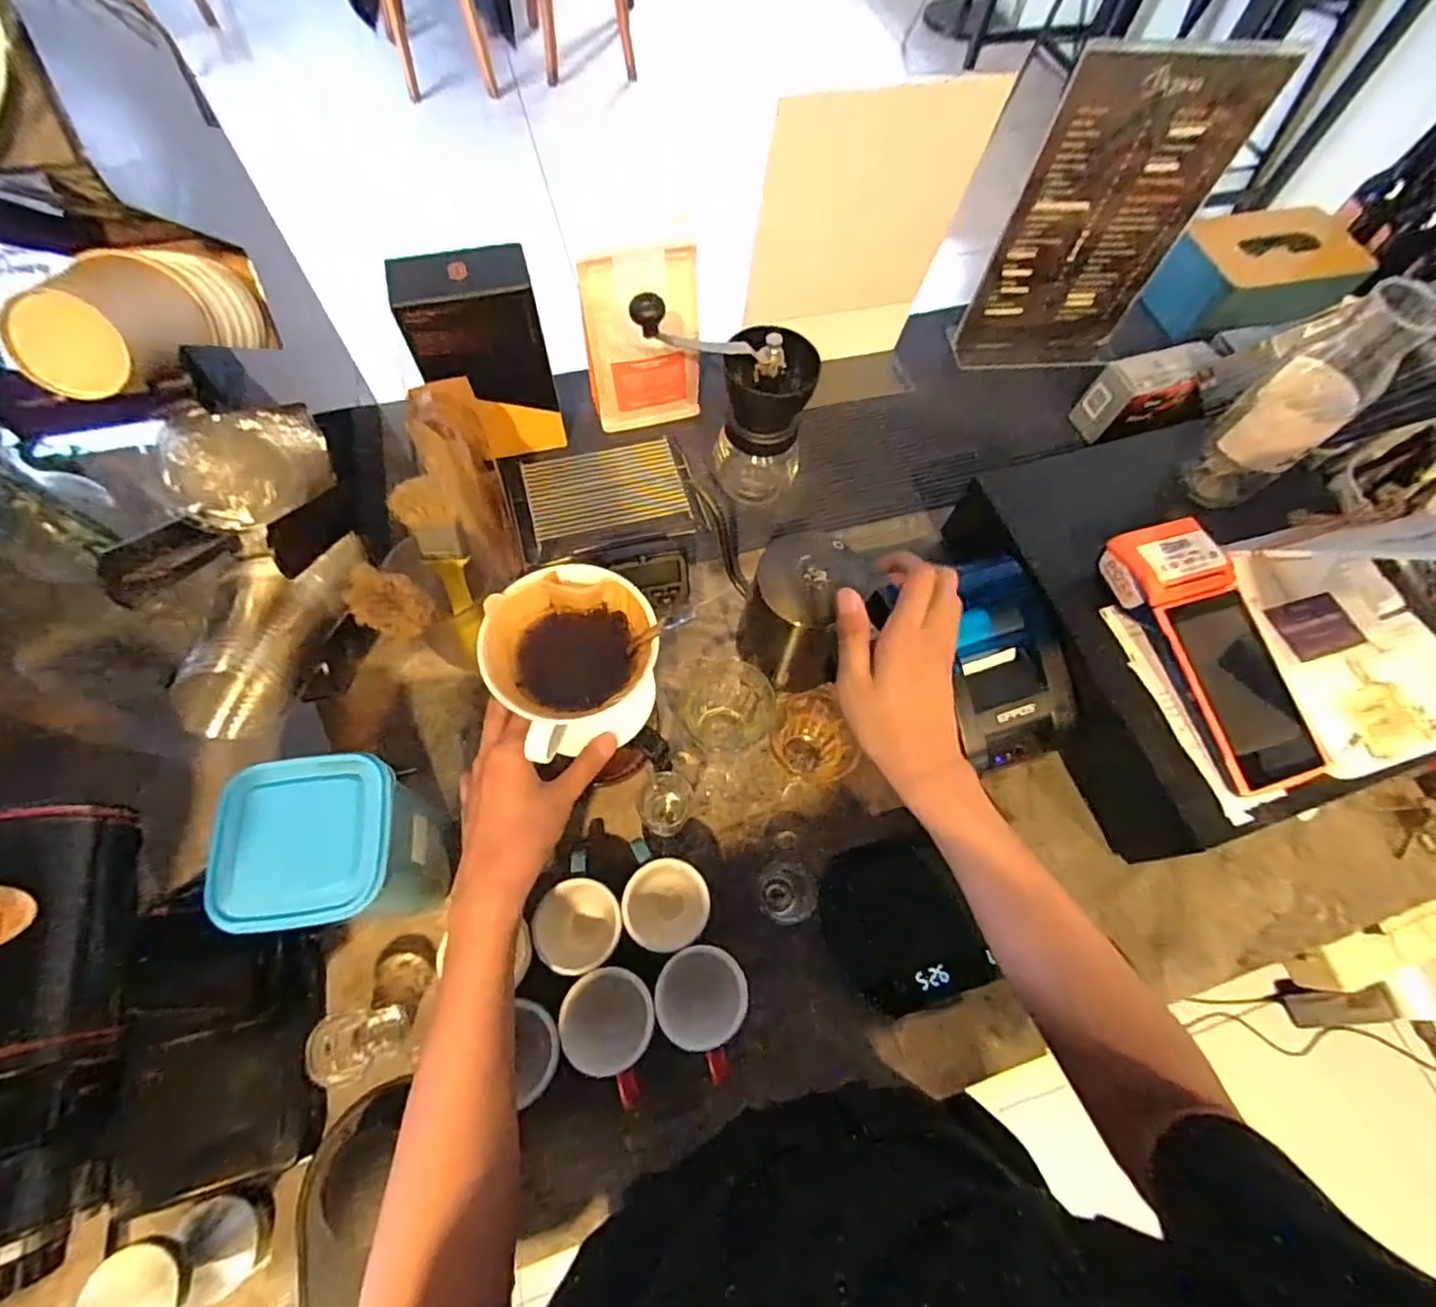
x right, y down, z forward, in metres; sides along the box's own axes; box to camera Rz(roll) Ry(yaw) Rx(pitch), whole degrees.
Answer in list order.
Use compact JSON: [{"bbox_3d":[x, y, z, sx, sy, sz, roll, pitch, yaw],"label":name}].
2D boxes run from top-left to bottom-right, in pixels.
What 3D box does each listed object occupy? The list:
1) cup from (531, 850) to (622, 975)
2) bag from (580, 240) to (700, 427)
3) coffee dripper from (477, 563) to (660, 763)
[{"bbox_3d":[-0.103,0.205,0.488,0.065,0.050,0.075,30,67,10],"label":"cup"},{"bbox_3d":[-0.076,-0.322,0.662,0.117,0.171,0.052,-16,67,-11],"label":"bag"},{"bbox_3d":[-0.105,0.010,0.450,0.108,0.096,0.103,-37,72,-19],"label":"coffee dripper"}]

